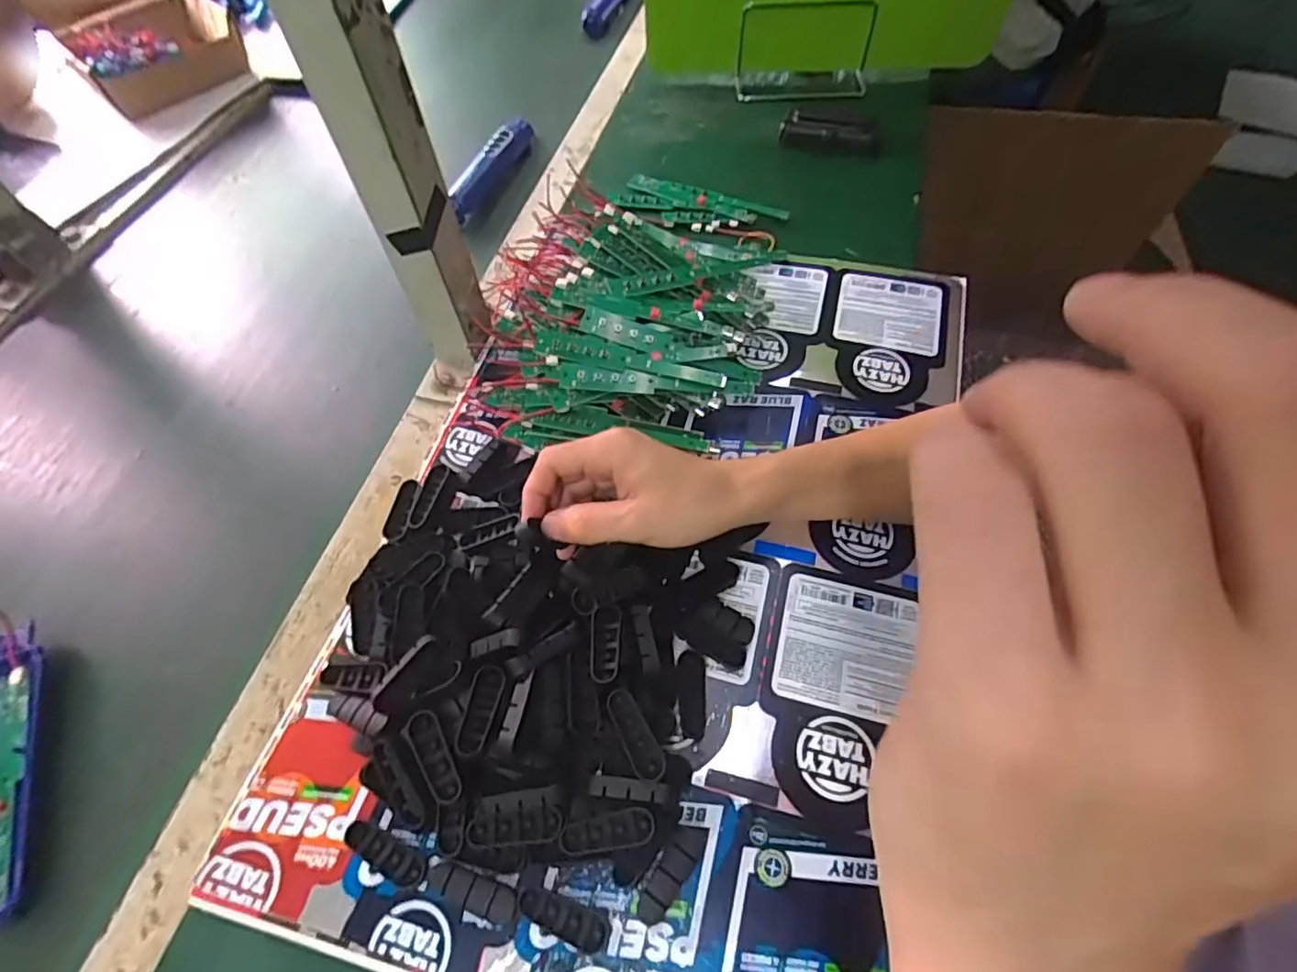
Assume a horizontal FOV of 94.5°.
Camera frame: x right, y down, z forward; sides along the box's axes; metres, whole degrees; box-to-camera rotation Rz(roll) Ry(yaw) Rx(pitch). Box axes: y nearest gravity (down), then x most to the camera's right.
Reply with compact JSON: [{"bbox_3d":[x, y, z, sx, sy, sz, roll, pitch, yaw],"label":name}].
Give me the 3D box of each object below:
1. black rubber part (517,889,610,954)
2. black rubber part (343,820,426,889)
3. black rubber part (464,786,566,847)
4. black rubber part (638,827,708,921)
[{"bbox_3d":[-0.043,0.217,0.300,0.047,0.006,0.016,14,60,9],"label":"black rubber part"},{"bbox_3d":[-0.138,0.194,0.316,0.047,0.008,0.014,24,63,15],"label":"black rubber part"},{"bbox_3d":[-0.068,0.171,0.309,0.048,0.023,0.024,-5,59,-2],"label":"black rubber part"},{"bbox_3d":[0.012,0.197,0.307,0.016,0.010,0.050,30,64,17],"label":"black rubber part"}]

